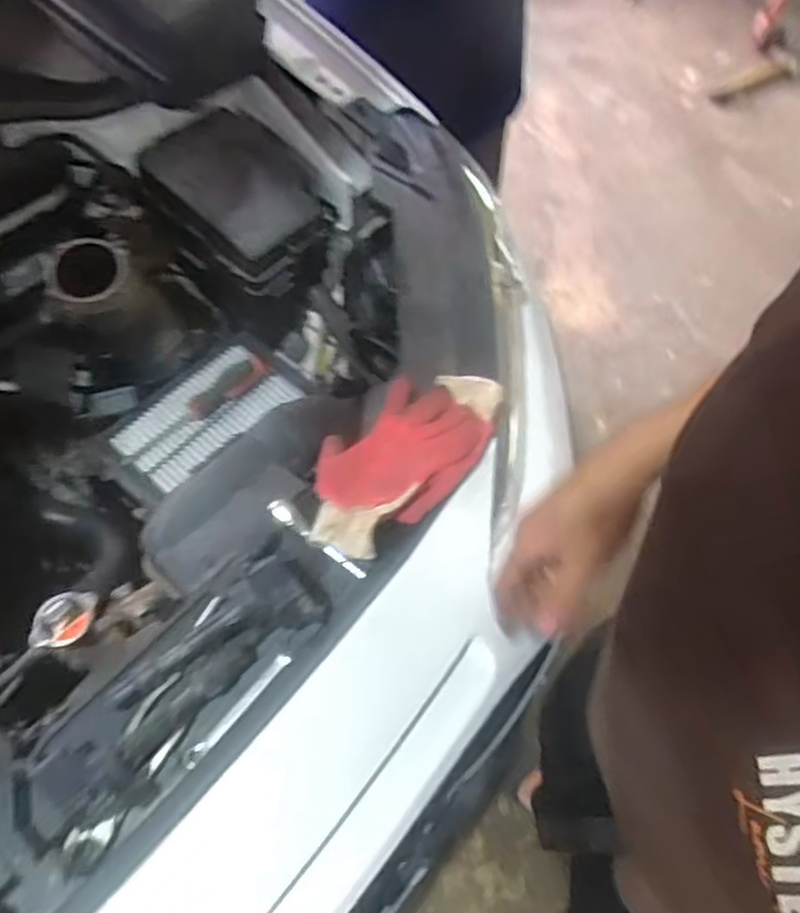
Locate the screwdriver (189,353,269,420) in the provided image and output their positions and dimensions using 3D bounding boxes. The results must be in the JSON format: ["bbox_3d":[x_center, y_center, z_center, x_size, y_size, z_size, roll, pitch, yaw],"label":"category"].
[{"bbox_3d":[-0.206,-0.084,0.916,0.030,0.022,0.109,41,65,20],"label":"screwdriver"}]

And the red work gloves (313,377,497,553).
[{"bbox_3d":[0.000,-0.010,0.712,0.128,0.048,0.231,40,65,20],"label":"red work gloves"}]

